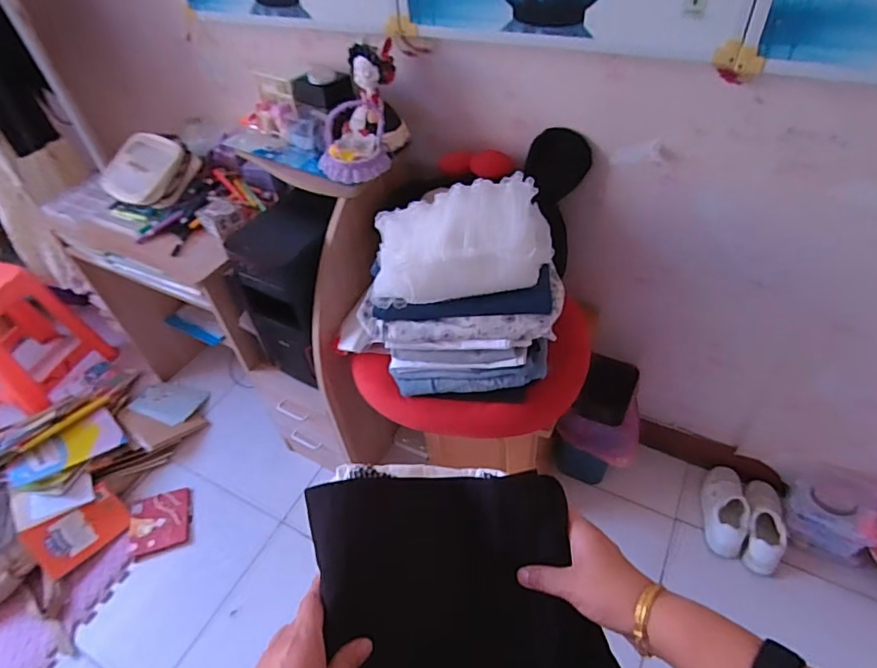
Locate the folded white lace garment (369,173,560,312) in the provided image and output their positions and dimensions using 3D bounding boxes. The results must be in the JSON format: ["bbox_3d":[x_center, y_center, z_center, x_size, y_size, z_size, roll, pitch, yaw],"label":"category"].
[{"bbox_3d":[0.036,-0.174,0.957,0.328,0.142,0.208,2,45,8],"label":"folded white lace garment"}]

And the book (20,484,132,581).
[{"bbox_3d":[-1.046,0.568,1.528,0.161,0.021,0.234,49,55,4],"label":"book"}]

